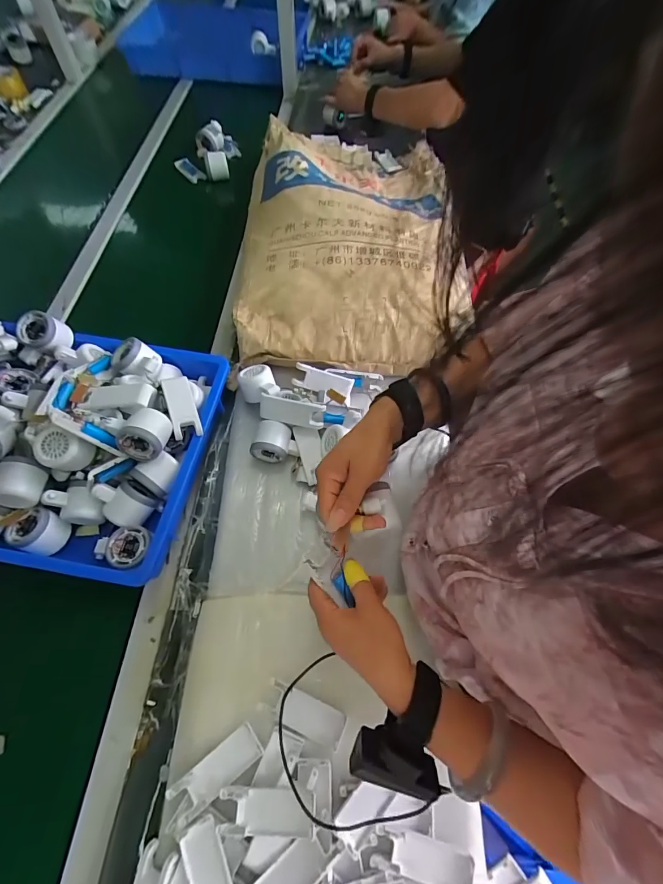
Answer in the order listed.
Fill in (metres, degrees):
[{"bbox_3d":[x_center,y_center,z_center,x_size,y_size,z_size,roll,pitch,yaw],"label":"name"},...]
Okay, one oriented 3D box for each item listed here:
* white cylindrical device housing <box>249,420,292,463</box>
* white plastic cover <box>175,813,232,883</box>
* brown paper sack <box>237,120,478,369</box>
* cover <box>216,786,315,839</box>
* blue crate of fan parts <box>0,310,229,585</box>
[{"bbox_3d":[-0.096,-0.001,0.616,0.056,0.060,0.055,7,63,1],"label":"white cylindrical device housing"},{"bbox_3d":[-0.123,0.440,0.381,0.038,0.008,0.100,-22,54,-19],"label":"white plastic cover"},{"bbox_3d":[0.044,-0.478,0.813,0.420,0.115,0.742,4,63,0],"label":"brown paper sack"},{"bbox_3d":[-0.070,0.399,0.408,0.101,0.012,0.038,2,63,-1],"label":"cover"},{"bbox_3d":[-0.460,-0.024,0.566,0.531,0.141,0.367,9,63,2],"label":"blue crate of fan parts"}]

